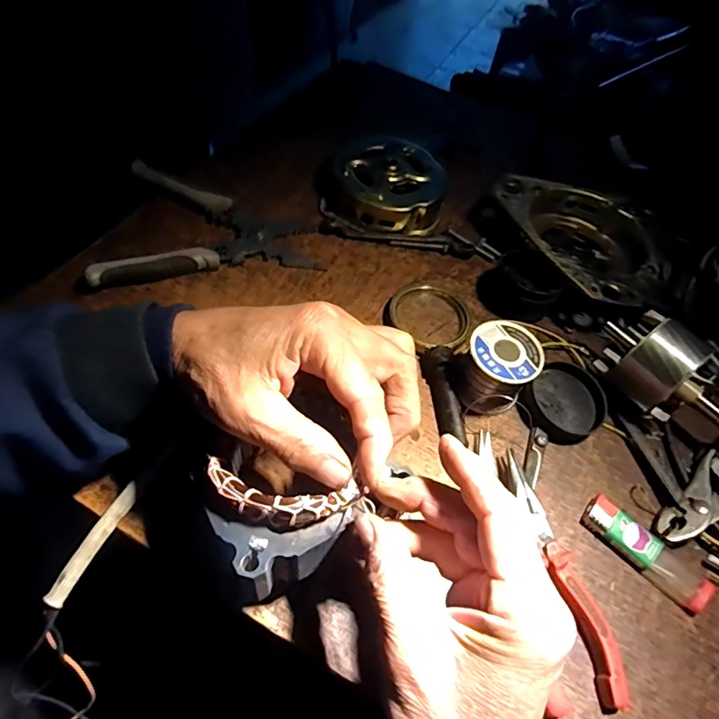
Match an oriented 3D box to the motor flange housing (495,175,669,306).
[{"bbox_3d":[0.207,-0.114,0.467,0.142,0.040,0.171,-28,62,-25],"label":"motor flange housing"}]

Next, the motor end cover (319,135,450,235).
[{"bbox_3d":[0.026,-0.170,0.478,0.110,0.034,0.106,16,54,4],"label":"motor end cover"}]

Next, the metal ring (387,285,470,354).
[{"bbox_3d":[0.061,-0.036,0.405,0.066,0.014,0.068,4,54,-5],"label":"metal ring"}]

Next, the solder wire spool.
[{"bbox_3d":[0.101,0.007,0.364,0.049,0.050,0.049,4,54,-5],"label":"solder wire spool"}]

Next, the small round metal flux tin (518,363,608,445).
[{"bbox_3d":[0.156,0.033,0.375,0.055,0.014,0.065,39,59,20],"label":"small round metal flux tin"}]

